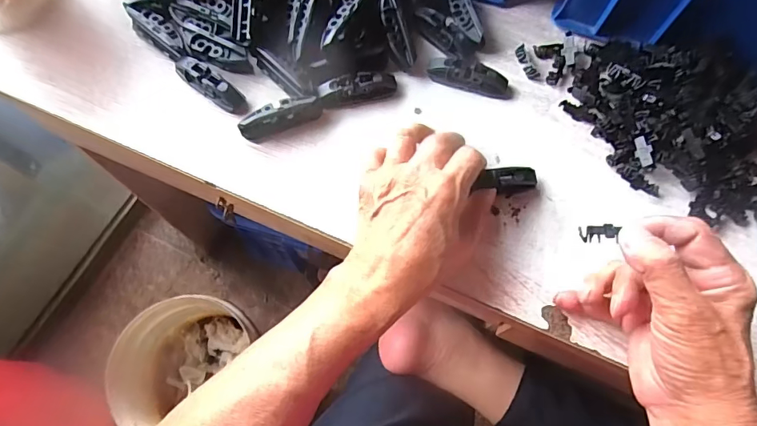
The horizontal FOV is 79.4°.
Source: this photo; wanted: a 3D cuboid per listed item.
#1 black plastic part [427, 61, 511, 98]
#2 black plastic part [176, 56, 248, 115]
[{"bbox_3d":[0.082,-0.122,0.409,0.071,0.018,0.018,16,70,5],"label":"black plastic part"},{"bbox_3d":[-0.146,-0.112,0.396,0.069,0.019,0.022,36,73,-2],"label":"black plastic part"}]

